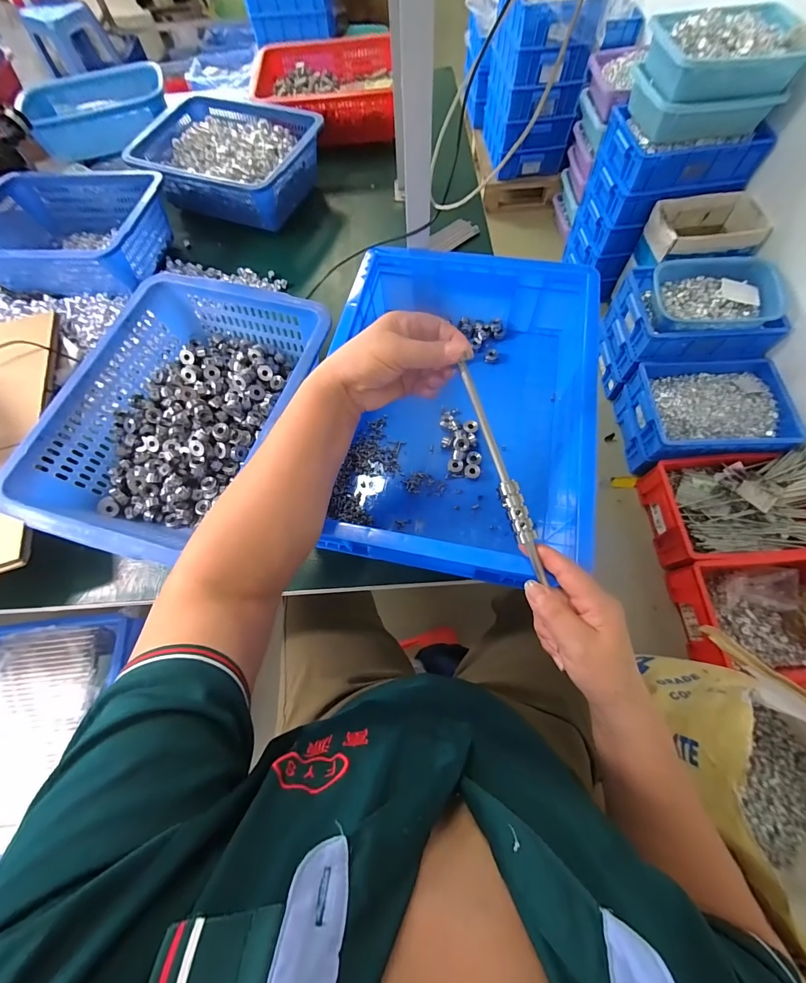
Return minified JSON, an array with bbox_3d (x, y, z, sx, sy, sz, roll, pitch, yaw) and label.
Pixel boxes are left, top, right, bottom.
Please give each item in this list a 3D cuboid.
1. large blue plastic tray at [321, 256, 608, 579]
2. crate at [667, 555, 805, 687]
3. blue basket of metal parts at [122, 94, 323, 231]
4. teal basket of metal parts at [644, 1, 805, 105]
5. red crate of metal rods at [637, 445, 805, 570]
[{"bbox_3d":[0.062,-0.112,0.465,0.297,0.111,0.404,10,69,7],"label":"large blue plastic tray"},{"bbox_3d":[1.000,0.327,0.978,0.422,0.240,0.307,0,68,3],"label":"crate"},{"bbox_3d":[-0.320,-0.613,0.697,0.308,0.083,0.239,23,71,11],"label":"blue basket of metal parts"},{"bbox_3d":[0.917,-1.237,1.045,0.392,0.115,0.242,-5,68,1],"label":"teal basket of metal parts"},{"bbox_3d":[1.029,0.046,1.126,0.494,0.177,0.328,-4,68,1],"label":"red crate of metal rods"}]

